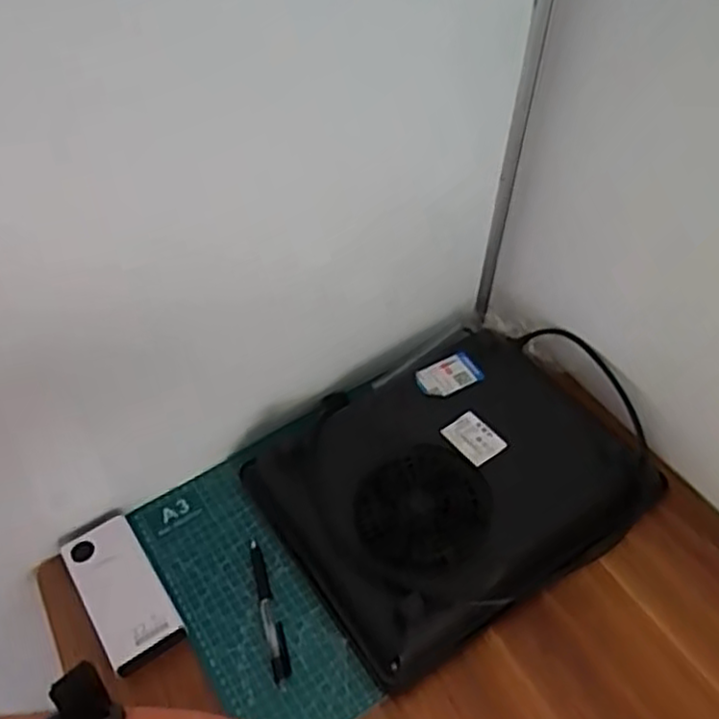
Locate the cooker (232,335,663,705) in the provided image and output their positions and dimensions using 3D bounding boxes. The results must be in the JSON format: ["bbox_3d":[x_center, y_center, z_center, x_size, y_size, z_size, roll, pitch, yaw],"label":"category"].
[{"bbox_3d":[0.108,0.108,0.746,0.385,0.069,0.281,-26,51,-20],"label":"cooker"}]

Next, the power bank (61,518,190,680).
[{"bbox_3d":[-0.224,0.222,0.692,0.068,0.029,0.150,-29,52,-22],"label":"power bank"}]

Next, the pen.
[{"bbox_3d":[-0.084,0.231,0.676,0.016,0.019,0.140,-14,48,-10],"label":"pen"}]

